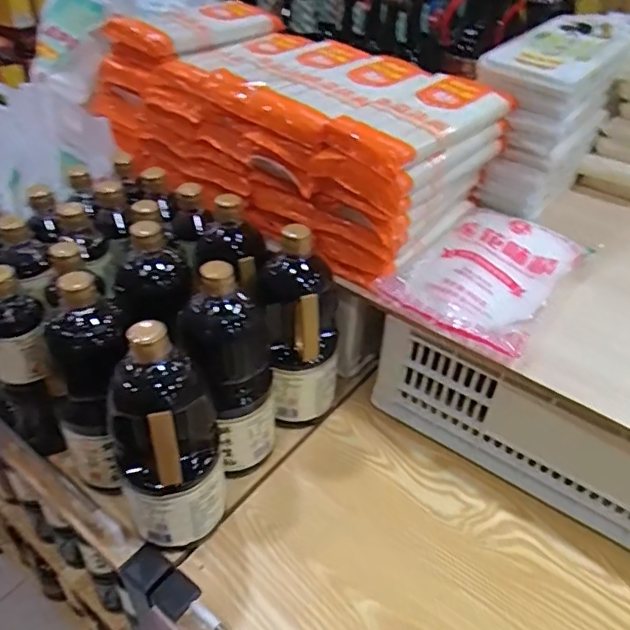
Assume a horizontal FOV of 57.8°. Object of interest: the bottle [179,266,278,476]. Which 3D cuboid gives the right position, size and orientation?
[{"bbox_3d":[-0.097,0.072,0.659,0.103,0.267,0.083,-5,39,-12],"label":"bottle"}]

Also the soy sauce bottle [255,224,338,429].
[{"bbox_3d":[-0.016,0.024,0.723,0.108,0.264,0.080,-7,39,-14],"label":"soy sauce bottle"}]

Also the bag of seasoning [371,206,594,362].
[{"bbox_3d":[0.223,-0.060,0.733,0.176,0.049,0.238,28,43,27],"label":"bag of seasoning"}]

